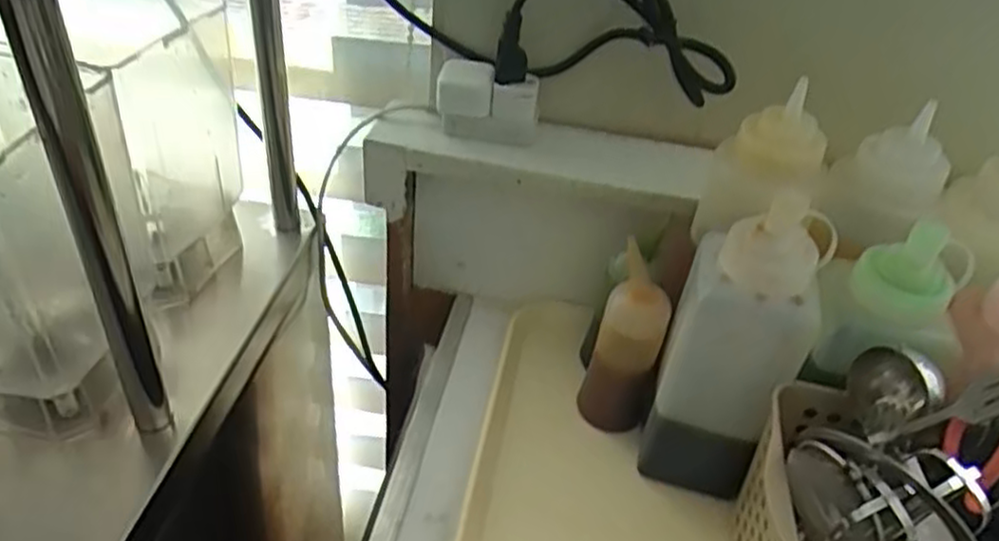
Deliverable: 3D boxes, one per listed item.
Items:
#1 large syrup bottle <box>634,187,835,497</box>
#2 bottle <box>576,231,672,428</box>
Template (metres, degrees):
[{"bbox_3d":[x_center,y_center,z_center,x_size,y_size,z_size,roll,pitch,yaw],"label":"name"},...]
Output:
[{"bbox_3d":[0.158,0.059,0.515,0.084,0.225,0.067,18,41,13],"label":"large syrup bottle"},{"bbox_3d":[0.101,0.058,0.584,0.054,0.146,0.061,21,42,17],"label":"bottle"}]

